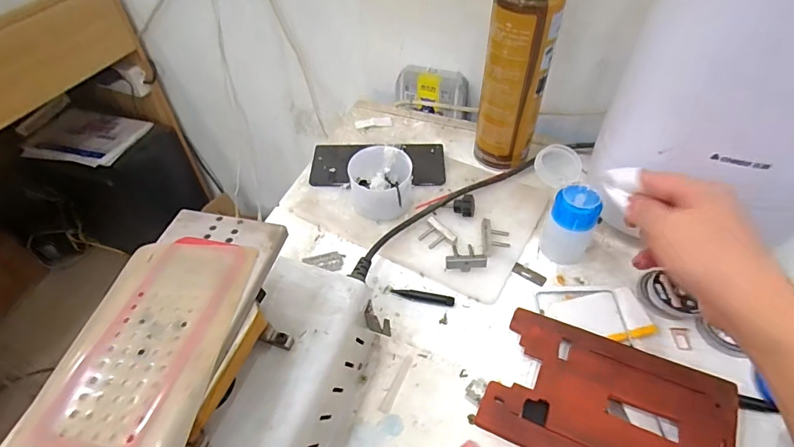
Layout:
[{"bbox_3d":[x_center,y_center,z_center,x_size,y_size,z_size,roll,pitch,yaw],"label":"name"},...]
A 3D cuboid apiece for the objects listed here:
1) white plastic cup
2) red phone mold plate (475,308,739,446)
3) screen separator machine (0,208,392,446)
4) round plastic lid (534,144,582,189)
[{"bbox_3d":[-0.016,-0.041,0.466,0.062,0.057,0.060,-4,48,0],"label":"white plastic cup"},{"bbox_3d":[0.159,0.138,0.335,0.166,0.013,0.109,19,52,19],"label":"red phone mold plate"},{"bbox_3d":[-0.109,0.122,0.268,0.115,0.154,0.235,14,51,15],"label":"screen separator machine"},{"bbox_3d":[0.154,-0.056,0.424,0.039,0.042,0.005,-30,5,12],"label":"round plastic lid"}]

